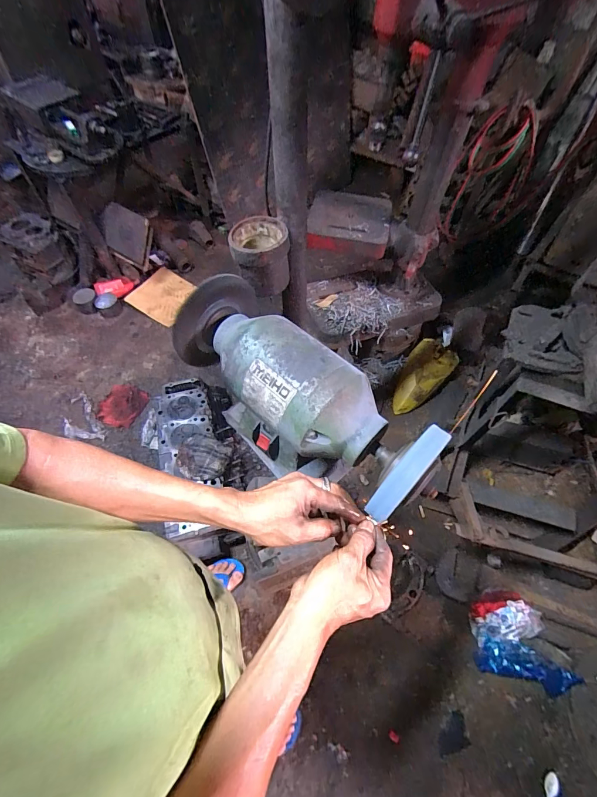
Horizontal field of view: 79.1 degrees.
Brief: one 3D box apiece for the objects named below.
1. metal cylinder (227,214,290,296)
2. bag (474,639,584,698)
[{"bbox_3d":[-0.074,-0.272,0.699,0.104,0.101,0.105,-7,57,-5],"label":"metal cylinder"},{"bbox_3d":[0.650,0.760,1.032,0.265,0.062,0.102,15,59,10],"label":"bag"}]

